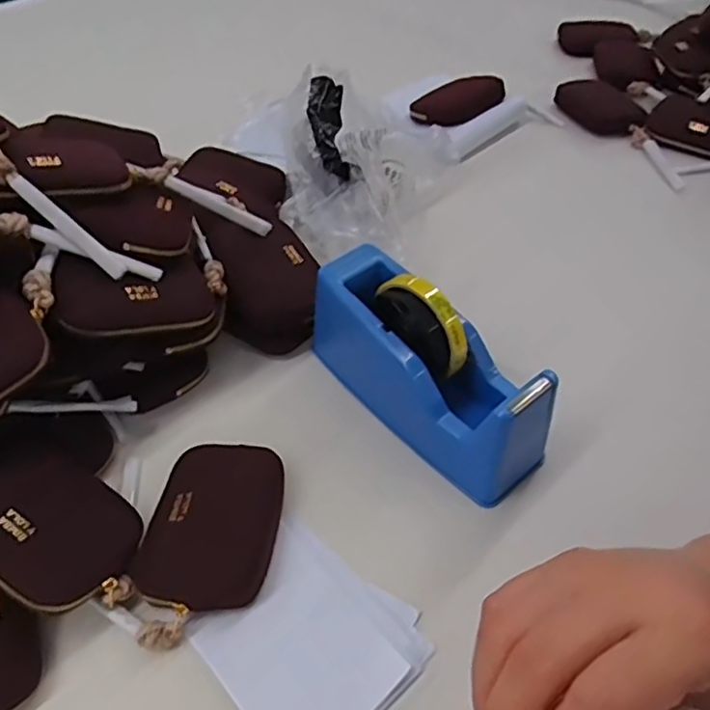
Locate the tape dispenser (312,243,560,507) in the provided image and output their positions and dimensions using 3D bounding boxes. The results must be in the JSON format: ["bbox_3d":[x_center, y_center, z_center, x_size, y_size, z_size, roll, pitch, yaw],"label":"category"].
[{"bbox_3d":[0.054,0.006,0.469,0.072,0.105,0.204,-34,56,-27],"label":"tape dispenser"}]

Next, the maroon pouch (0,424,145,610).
[{"bbox_3d":[-0.193,0.105,0.393,0.113,0.018,0.084,40,40,3],"label":"maroon pouch"}]

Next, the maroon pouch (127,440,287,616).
[{"bbox_3d":[-0.095,0.111,0.420,0.083,0.028,0.116,5,48,5],"label":"maroon pouch"}]

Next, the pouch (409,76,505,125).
[{"bbox_3d":[0.132,-0.317,0.773,0.116,0.033,0.052,-25,52,-21],"label":"pouch"}]

